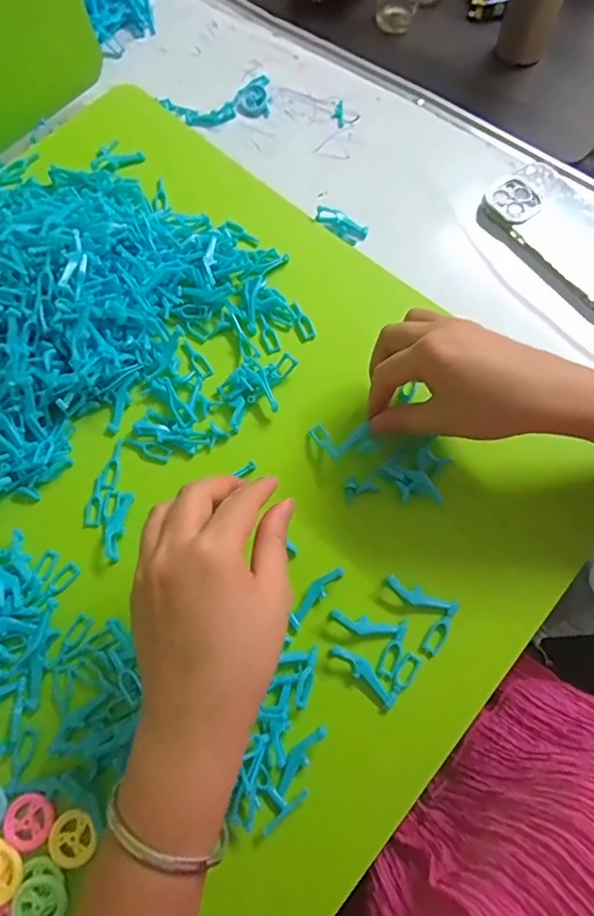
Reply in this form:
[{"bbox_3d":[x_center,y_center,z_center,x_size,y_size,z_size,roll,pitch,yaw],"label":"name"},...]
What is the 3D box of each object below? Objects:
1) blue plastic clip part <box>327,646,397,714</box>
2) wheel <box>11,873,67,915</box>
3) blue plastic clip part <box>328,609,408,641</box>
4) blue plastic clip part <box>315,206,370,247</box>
[{"bbox_3d":[0.044,0.141,0.330,0.015,0.005,0.051,-41,73,-12],"label":"blue plastic clip part"},{"bbox_3d":[-0.147,0.255,0.287,0.027,0.006,0.028,-1,69,2],"label":"wheel"},{"bbox_3d":[0.048,0.112,0.340,0.051,0.008,0.013,7,70,4],"label":"blue plastic clip part"},{"bbox_3d":[0.040,-0.213,0.462,0.050,0.016,0.018,31,74,13],"label":"blue plastic clip part"}]

